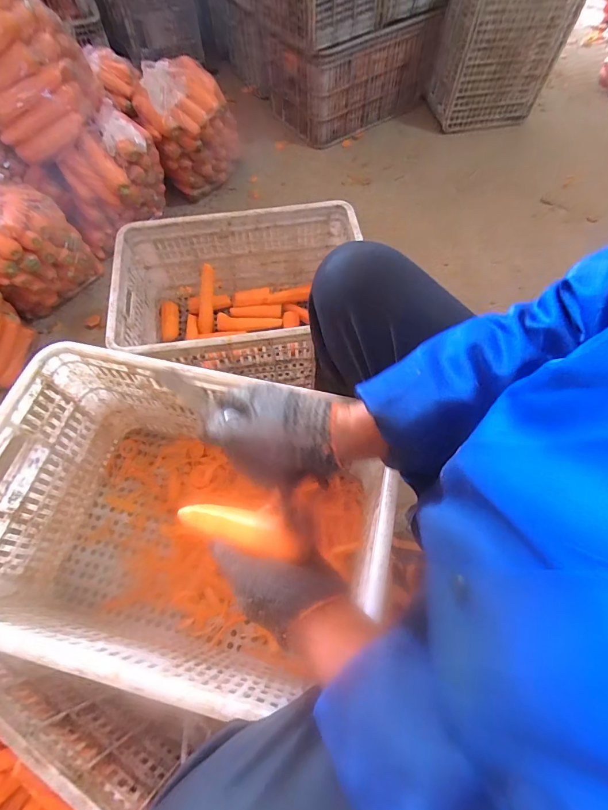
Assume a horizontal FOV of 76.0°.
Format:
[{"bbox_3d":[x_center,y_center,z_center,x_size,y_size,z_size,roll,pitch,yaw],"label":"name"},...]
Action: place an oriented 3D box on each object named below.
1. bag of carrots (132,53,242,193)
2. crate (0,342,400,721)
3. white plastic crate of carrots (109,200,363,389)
[{"bbox_3d":[-0.346,-0.854,1.227,0.287,0.304,0.198,-19,65,-9],"label":"bag of carrots"},{"bbox_3d":[-0.223,0.194,0.680,0.549,0.321,0.423,14,65,7],"label":"crate"},{"bbox_3d":[-0.136,-0.230,0.913,0.506,0.263,0.371,-7,64,-3],"label":"white plastic crate of carrots"}]

